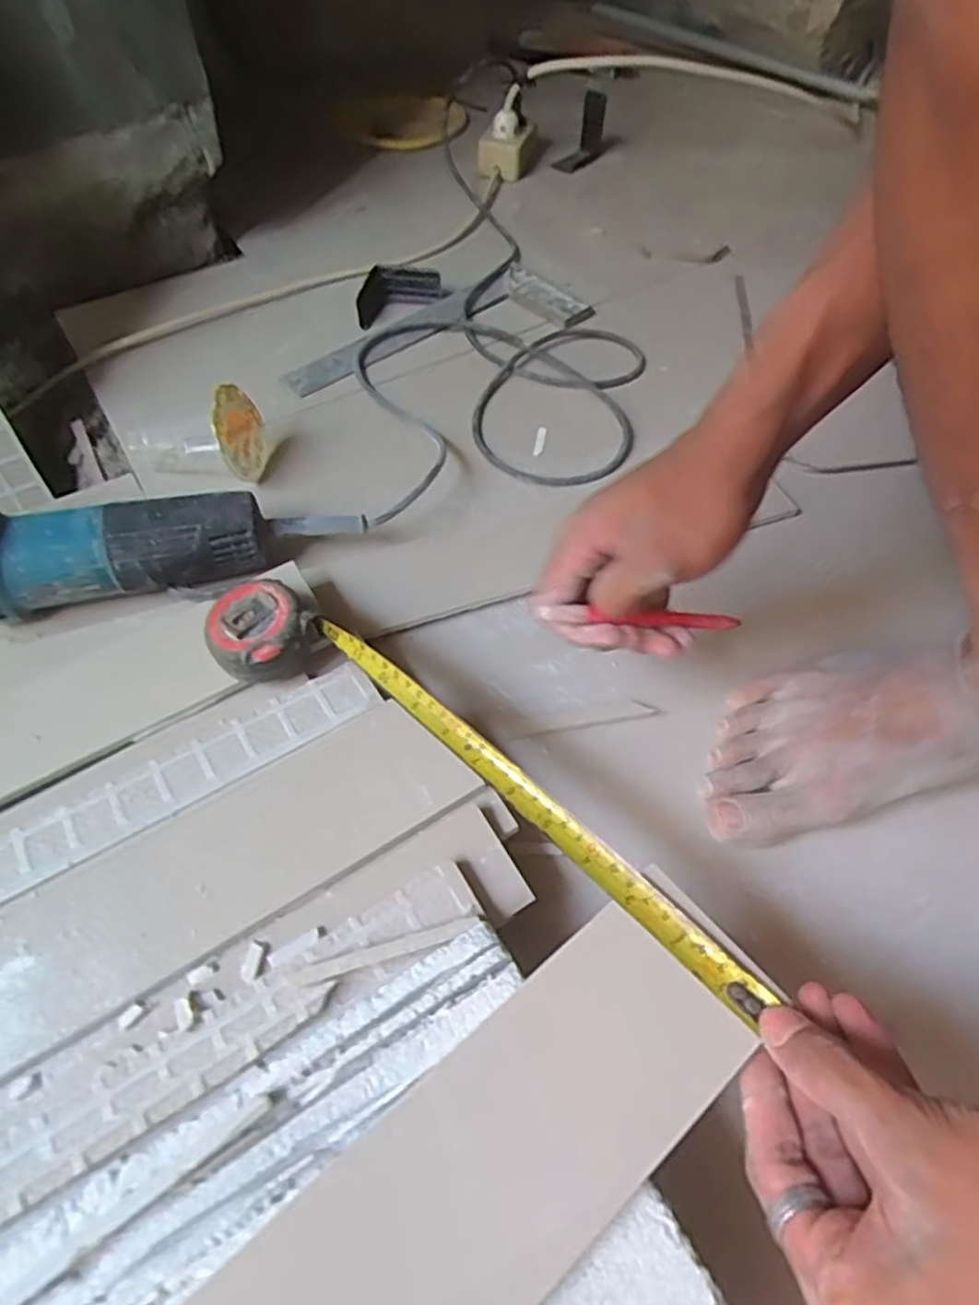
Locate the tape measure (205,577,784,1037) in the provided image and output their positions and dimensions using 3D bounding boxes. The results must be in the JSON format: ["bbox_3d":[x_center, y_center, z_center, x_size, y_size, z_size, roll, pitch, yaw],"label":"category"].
[{"bbox_3d":[-0.019,0.062,0.370,0.343,0.041,0.058,32,61,23],"label":"tape measure"}]

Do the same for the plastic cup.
[{"bbox_3d":[-0.241,-0.189,0.584,0.102,0.079,0.064,11,56,8],"label":"plastic cup"}]

